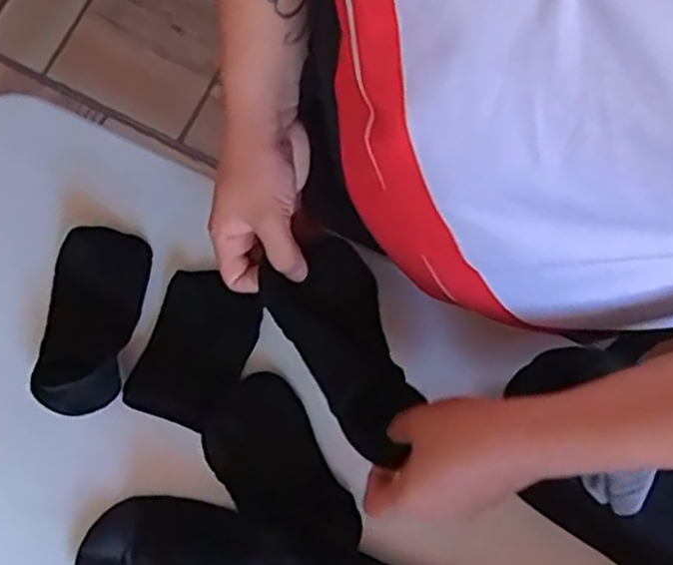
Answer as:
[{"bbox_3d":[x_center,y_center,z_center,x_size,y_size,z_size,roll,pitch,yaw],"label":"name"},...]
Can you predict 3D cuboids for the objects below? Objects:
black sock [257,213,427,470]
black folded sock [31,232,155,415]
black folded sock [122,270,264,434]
[{"bbox_3d":[0.002,0.038,0.481,0.070,0.020,0.159,-21,79,-3],"label":"black sock"},{"bbox_3d":[-0.187,0.027,0.545,0.068,0.022,0.139,6,79,2],"label":"black folded sock"},{"bbox_3d":[-0.107,0.050,0.549,0.075,0.013,0.112,20,80,5],"label":"black folded sock"}]

